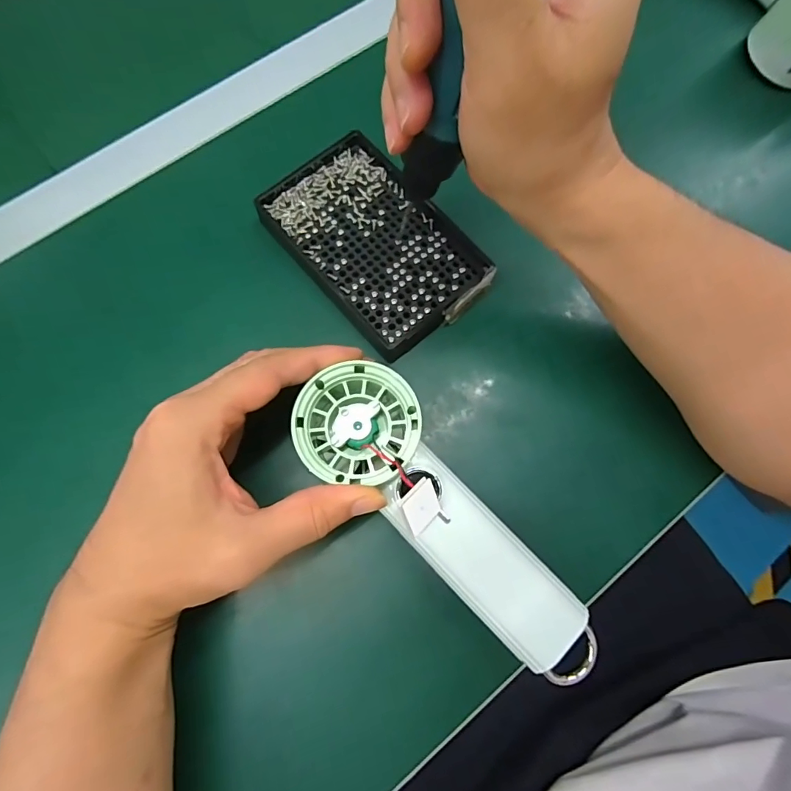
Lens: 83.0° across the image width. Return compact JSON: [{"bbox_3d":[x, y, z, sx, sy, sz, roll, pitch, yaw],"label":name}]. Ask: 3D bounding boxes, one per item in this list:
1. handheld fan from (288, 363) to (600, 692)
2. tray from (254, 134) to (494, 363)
[{"bbox_3d":[0.026,0.061,0.217,0.056,0.027,0.186,-42,85,-10],"label":"handheld fan"},{"bbox_3d":[-0.014,-0.101,0.292,0.091,0.015,0.144,-40,80,-10],"label":"tray"}]

